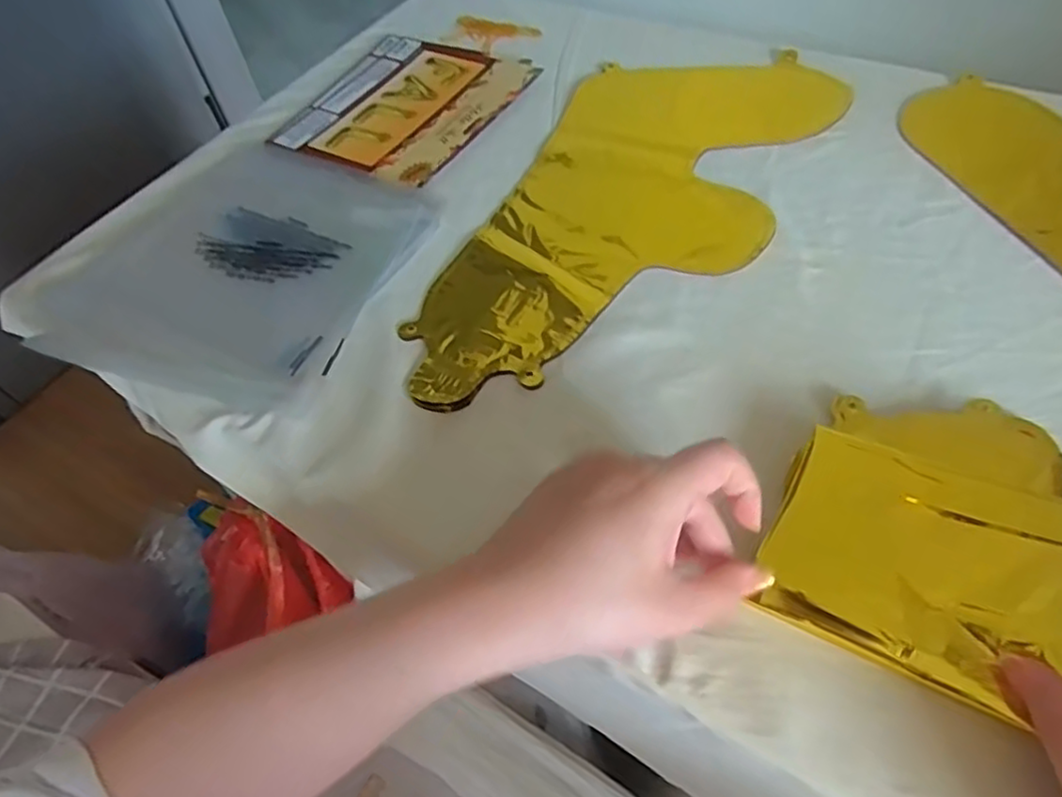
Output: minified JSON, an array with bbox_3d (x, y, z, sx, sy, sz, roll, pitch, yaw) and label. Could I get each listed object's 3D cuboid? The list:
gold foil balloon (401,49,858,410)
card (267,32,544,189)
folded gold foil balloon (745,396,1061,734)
[{"bbox_3d":[0.068,-0.140,0.509,0.195,0.023,0.409,23,58,23],"label":"gold foil balloon"},{"bbox_3d":[-0.113,-0.264,0.625,0.175,0.006,0.193,22,57,22],"label":"card"},{"bbox_3d":[0.192,0.052,0.333,0.123,0.033,0.156,23,58,23],"label":"folded gold foil balloon"}]

